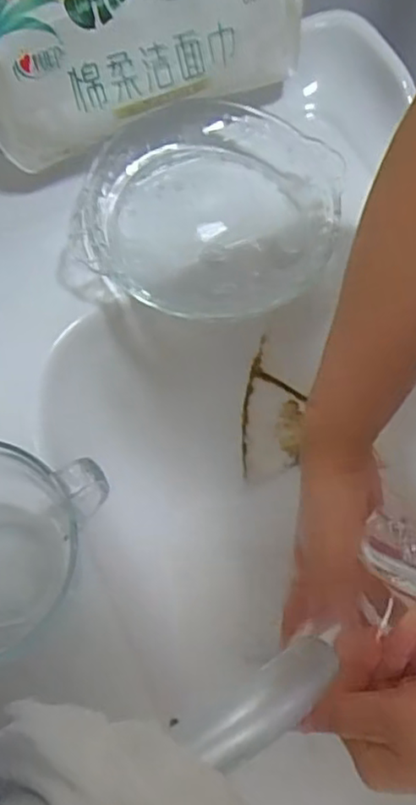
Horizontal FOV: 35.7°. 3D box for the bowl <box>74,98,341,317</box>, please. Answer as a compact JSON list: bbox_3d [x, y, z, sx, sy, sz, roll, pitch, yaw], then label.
[{"bbox_3d":[0.001,-0.132,0.441,0.160,0.051,0.161,0,67,0],"label":"bowl"}]

